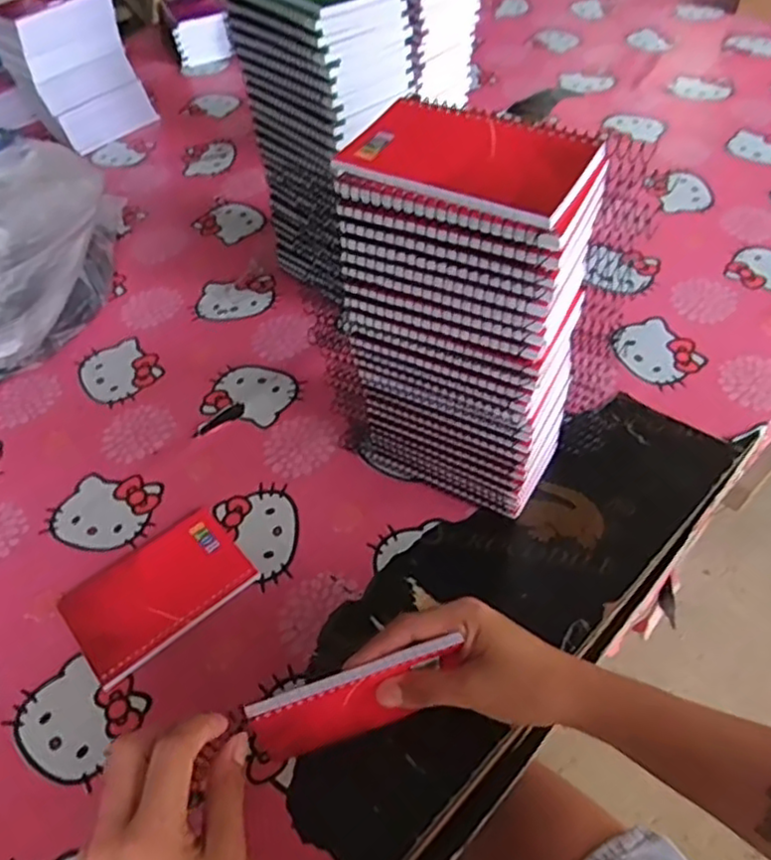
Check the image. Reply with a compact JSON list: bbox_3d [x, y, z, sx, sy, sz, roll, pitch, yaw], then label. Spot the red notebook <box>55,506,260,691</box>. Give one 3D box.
[{"bbox_3d":[-0.172,0.120,0.520,0.128,0.009,0.084,-36,56,-22],"label":"red notebook"}]

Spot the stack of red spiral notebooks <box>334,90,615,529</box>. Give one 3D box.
[{"bbox_3d":[0.054,-0.062,0.480,0.138,0.276,0.089,20,55,21],"label":"stack of red spiral notebooks"}]

